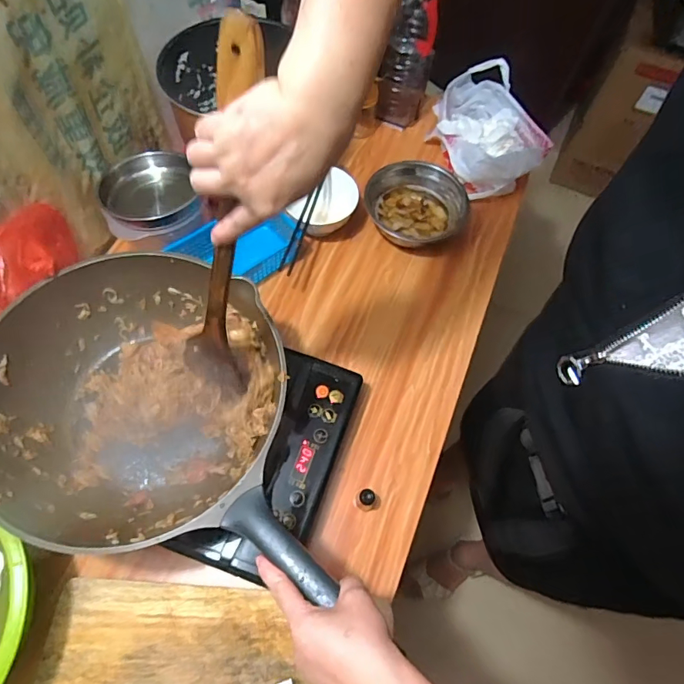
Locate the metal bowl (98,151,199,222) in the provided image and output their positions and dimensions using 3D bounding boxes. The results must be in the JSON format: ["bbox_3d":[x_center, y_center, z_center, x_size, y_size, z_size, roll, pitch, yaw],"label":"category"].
[{"bbox_3d":[-0.291,-0.224,0.683,0.134,0.058,0.148,-13,65,-9],"label":"metal bowl"}]

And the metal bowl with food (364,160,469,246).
[{"bbox_3d":[0.123,-0.229,0.772,0.162,0.077,0.139,-5,64,-6],"label":"metal bowl with food"}]

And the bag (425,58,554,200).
[{"bbox_3d":[0.256,-0.382,0.829,0.156,0.083,0.237,-15,65,-10],"label":"bag"}]

